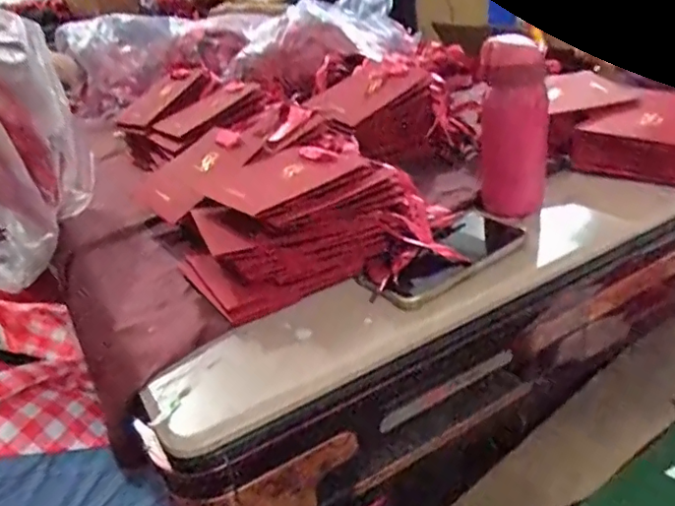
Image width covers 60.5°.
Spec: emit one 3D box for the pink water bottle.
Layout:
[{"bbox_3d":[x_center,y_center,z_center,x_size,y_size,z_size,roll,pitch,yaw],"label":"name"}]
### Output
[{"bbox_3d":[0.183,-0.128,0.598,0.062,0.178,0.055,3,30,20],"label":"pink water bottle"}]

